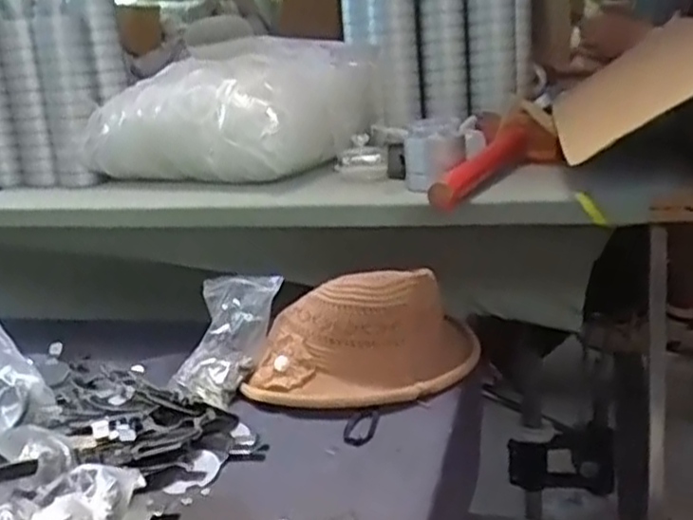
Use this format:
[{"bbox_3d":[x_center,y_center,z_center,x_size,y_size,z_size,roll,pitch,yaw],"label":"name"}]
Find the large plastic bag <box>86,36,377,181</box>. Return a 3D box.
[{"bbox_3d":[-0.150,-0.193,0.959,0.366,0.149,0.203,6,19,37],"label":"large plastic bag"}]

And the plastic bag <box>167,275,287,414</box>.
[{"bbox_3d":[-0.133,0.091,0.811,0.102,0.048,0.156,4,62,23],"label":"plastic bag"}]

